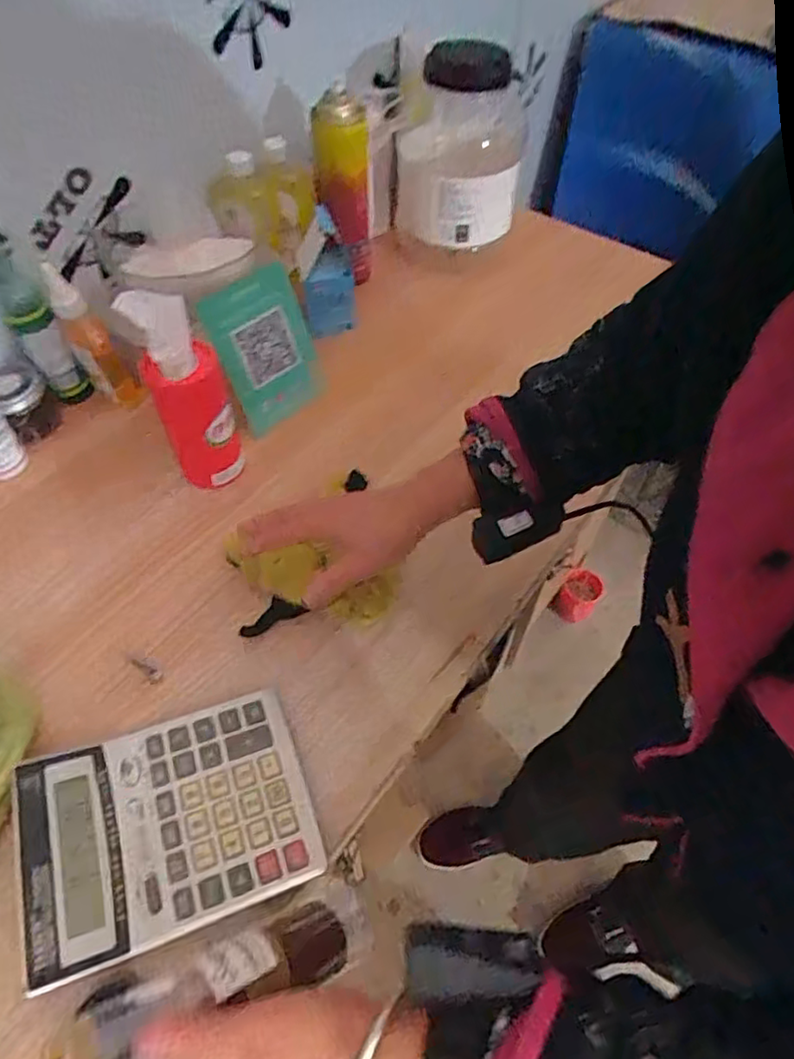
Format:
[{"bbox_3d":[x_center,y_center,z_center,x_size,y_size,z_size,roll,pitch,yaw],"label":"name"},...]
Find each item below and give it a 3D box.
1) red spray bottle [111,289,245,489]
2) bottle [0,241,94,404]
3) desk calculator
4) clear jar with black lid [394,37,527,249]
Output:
[{"bbox_3d":[-0.202,-0.127,0.619,0.073,0.215,0.056,-23,57,-17],"label":"red spray bottle"},{"bbox_3d":[-0.392,-0.237,0.673,0.056,0.221,0.061,-27,59,-20],"label":"bottle"},{"bbox_3d":[-0.167,0.215,0.468,0.194,0.031,0.147,-16,55,-18],"label":"desk calculator"},{"bbox_3d":[0.089,-0.545,0.900,0.177,0.229,0.188,2,53,0],"label":"clear jar with black lid"}]

